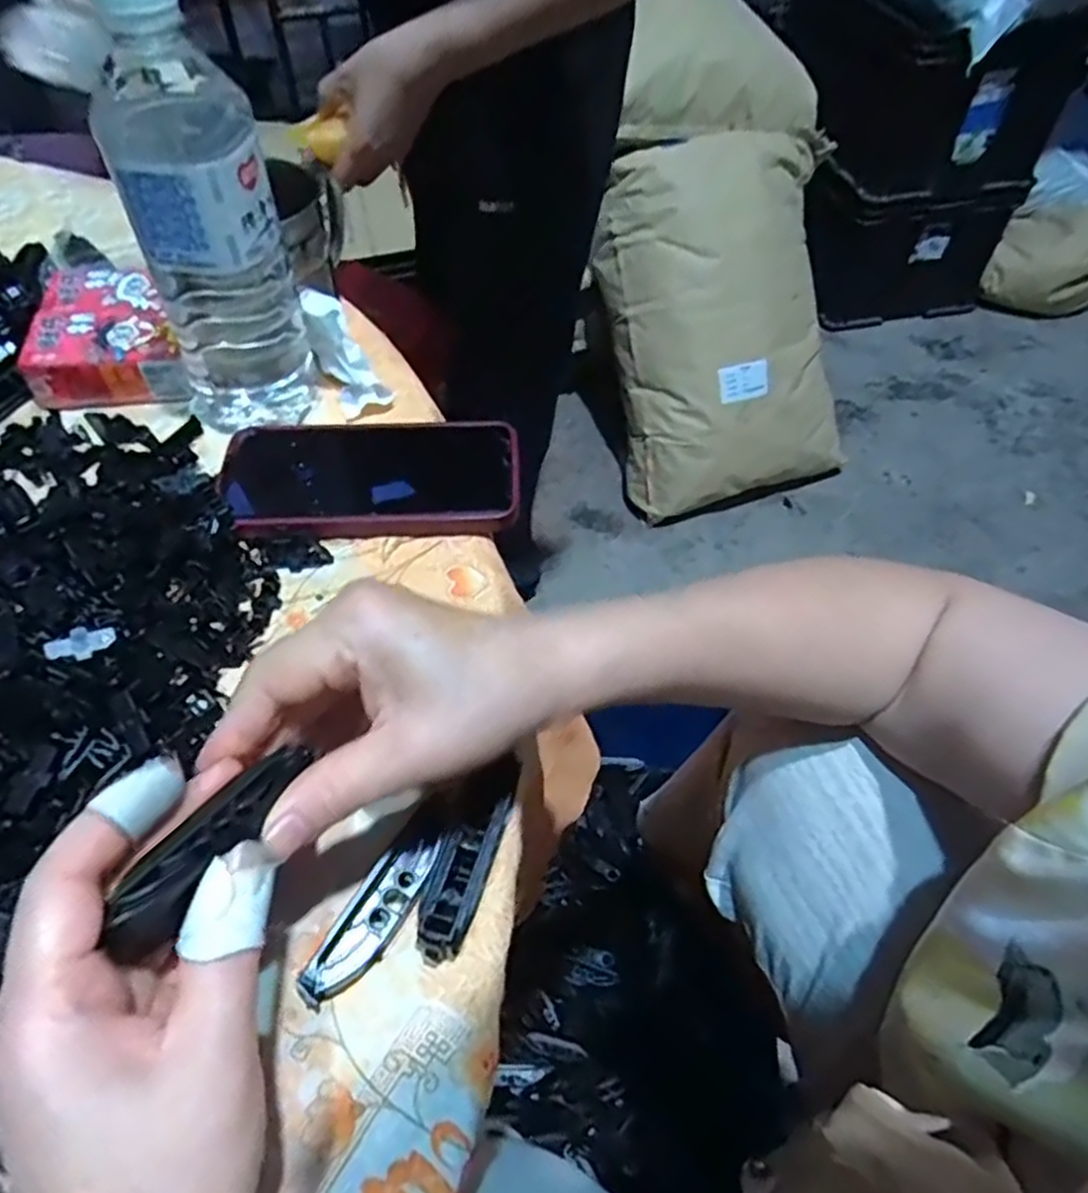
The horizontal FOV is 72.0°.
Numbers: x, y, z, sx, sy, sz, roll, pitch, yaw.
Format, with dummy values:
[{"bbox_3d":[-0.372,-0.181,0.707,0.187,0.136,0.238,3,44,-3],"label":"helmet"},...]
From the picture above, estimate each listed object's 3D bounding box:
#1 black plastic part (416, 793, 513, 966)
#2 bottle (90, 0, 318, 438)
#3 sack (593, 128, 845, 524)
[{"bbox_3d":[-0.030,0.104,0.280,0.019,0.017,0.060,15,55,10],"label":"black plastic part"},{"bbox_3d":[-0.168,-0.181,0.378,0.072,0.203,0.068,-16,56,-12],"label":"bottle"},{"bbox_3d":[0.335,-0.474,1.340,0.416,0.605,0.168,-13,23,-2],"label":"sack"}]

